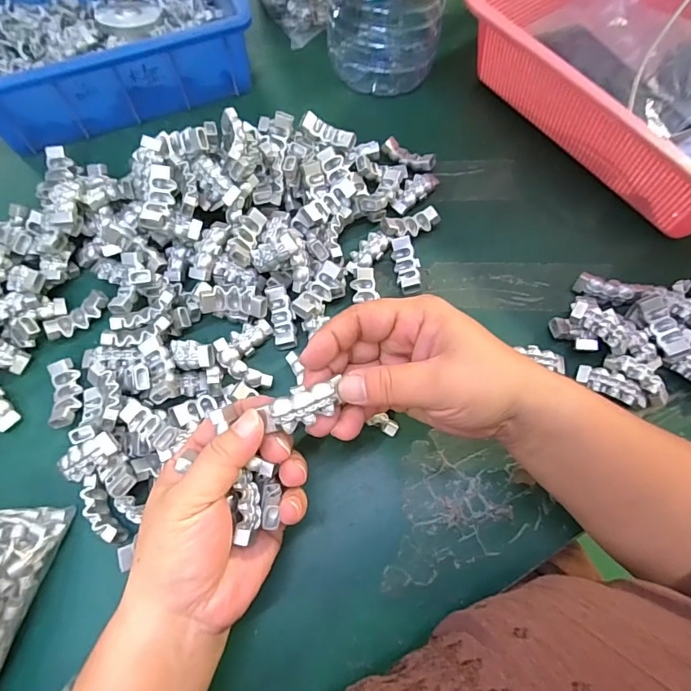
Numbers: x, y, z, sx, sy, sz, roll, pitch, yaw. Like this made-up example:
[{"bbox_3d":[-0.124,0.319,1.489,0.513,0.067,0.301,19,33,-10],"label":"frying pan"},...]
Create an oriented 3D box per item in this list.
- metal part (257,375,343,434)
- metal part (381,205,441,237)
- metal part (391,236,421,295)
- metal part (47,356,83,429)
[{"bbox_3d":[-0.022,0.033,0.237,0.041,0.010,0.016,-23,72,-5],"label":"metal part"},{"bbox_3d":[0.053,-0.100,0.368,0.047,0.008,0.020,-9,70,-5],"label":"metal part"},{"bbox_3d":[0.049,-0.063,0.357,0.018,0.011,0.047,-10,70,-6],"label":"metal part"},{"bbox_3d":[-0.194,0.033,0.313,0.018,0.012,0.046,-12,70,-6],"label":"metal part"}]

